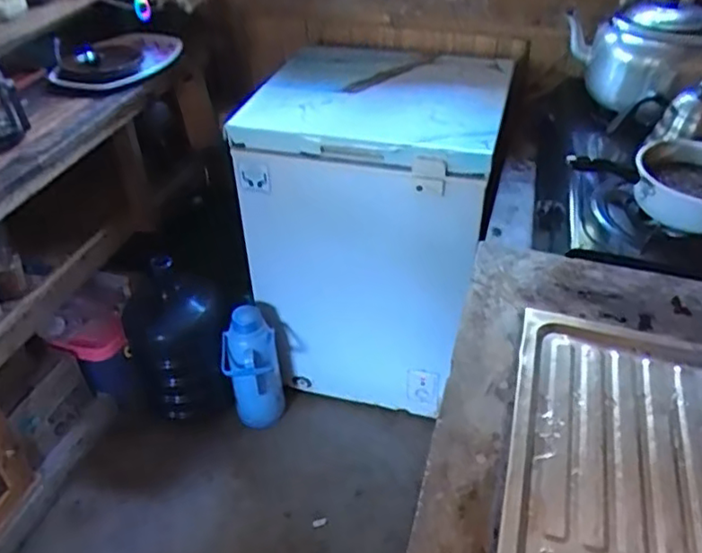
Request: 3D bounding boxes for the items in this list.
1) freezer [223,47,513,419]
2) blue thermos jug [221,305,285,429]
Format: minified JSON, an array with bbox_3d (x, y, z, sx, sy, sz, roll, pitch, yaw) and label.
[{"bbox_3d":[0.063,-0.156,1.778,0.588,0.836,0.566,9,40,12],"label":"freezer"},{"bbox_3d":[-0.267,0.256,1.729,0.132,0.352,0.135,-2,39,-1],"label":"blue thermos jug"}]

